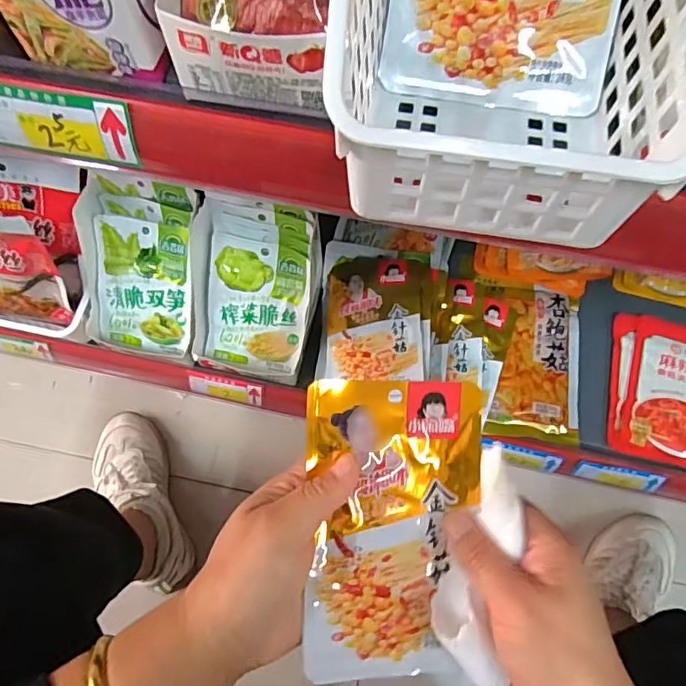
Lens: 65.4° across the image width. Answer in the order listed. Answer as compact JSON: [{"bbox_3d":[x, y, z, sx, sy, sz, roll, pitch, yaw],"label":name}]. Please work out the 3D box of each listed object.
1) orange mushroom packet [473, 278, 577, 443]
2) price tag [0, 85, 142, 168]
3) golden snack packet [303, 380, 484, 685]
[{"bbox_3d":[0.209,0.015,0.595,0.109,0.017,0.180,7,71,2],"label":"orange mushroom packet"},{"bbox_3d":[-0.155,-0.117,0.289,0.089,0.035,0.004,12,45,6],"label":"price tag"},{"bbox_3d":[0.029,0.100,0.296,0.096,0.007,0.156,2,86,-9],"label":"golden snack packet"}]

